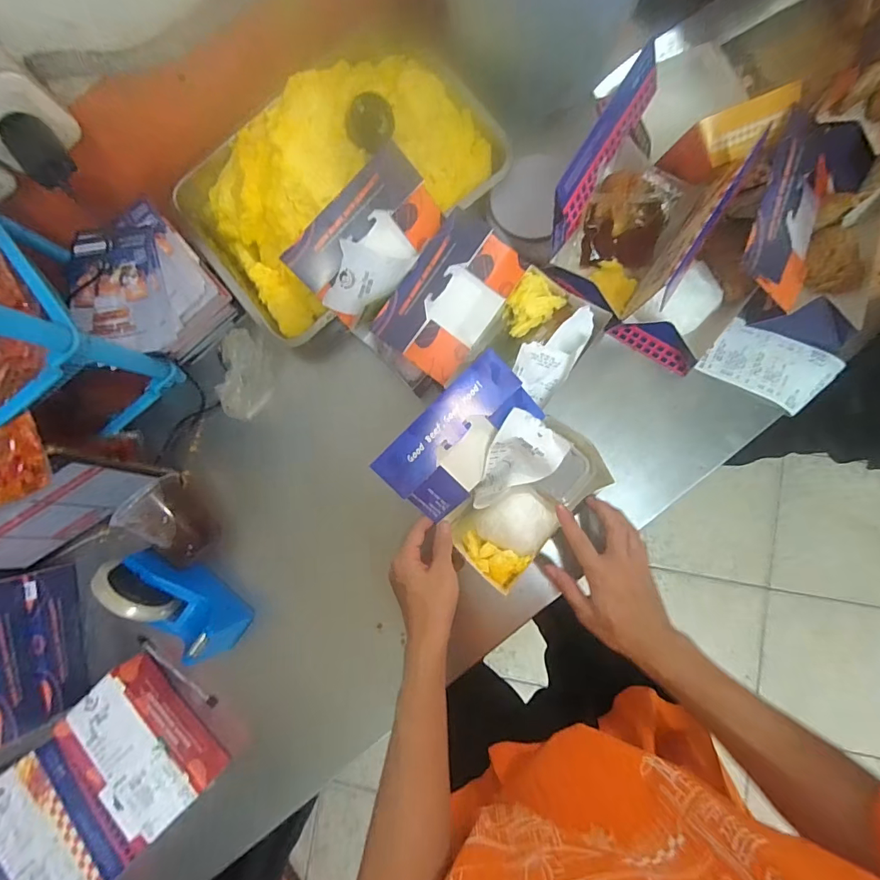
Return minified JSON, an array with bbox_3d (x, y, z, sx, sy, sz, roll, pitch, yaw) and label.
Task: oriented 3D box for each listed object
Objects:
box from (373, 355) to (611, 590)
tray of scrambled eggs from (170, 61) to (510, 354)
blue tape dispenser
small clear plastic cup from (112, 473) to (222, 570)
[{"bbox_3d":[0.062,0.037,0.489,0.191,0.085,0.180,45,91,7],"label":"box"},{"bbox_3d":[-0.137,-0.336,0.563,0.378,0.061,0.282,-39,83,2],"label":"tray of scrambled eggs"},{"bbox_3d":[-0.319,0.200,0.535,0.177,0.085,0.065,36,90,-17],"label":"blue tape dispenser"},{"bbox_3d":[-0.333,0.104,0.561,0.102,0.070,0.083,41,91,7],"label":"small clear plastic cup"}]

